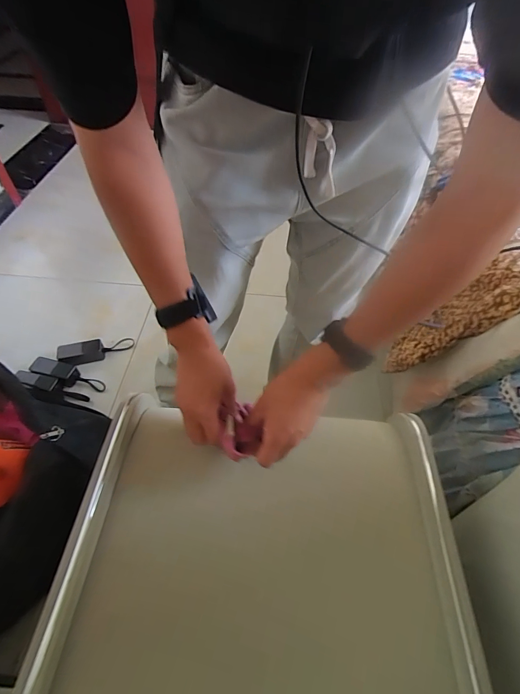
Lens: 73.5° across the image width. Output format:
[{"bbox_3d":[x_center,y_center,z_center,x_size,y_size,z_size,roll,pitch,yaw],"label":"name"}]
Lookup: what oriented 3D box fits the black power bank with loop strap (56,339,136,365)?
[{"bbox_3d":[-0.515,0.006,1.103,0.219,0.042,0.072,-11,52,-29],"label":"black power bank with loop strap"}]

